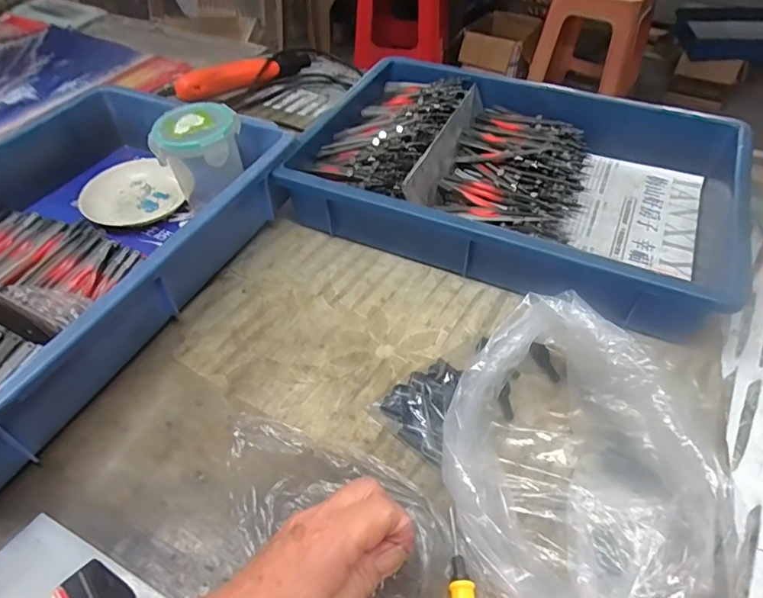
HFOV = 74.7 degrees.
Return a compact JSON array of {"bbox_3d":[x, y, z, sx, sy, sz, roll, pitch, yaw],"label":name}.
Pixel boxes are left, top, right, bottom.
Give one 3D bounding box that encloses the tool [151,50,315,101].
[{"bbox_3d":[-0.215,-0.337,0.756,0.232,0.035,0.032,-24,52,-19],"label":"tool"}]

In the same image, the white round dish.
[{"bbox_3d":[-0.285,-0.118,0.569,0.098,0.028,0.119,-23,52,-18],"label":"white round dish"}]

